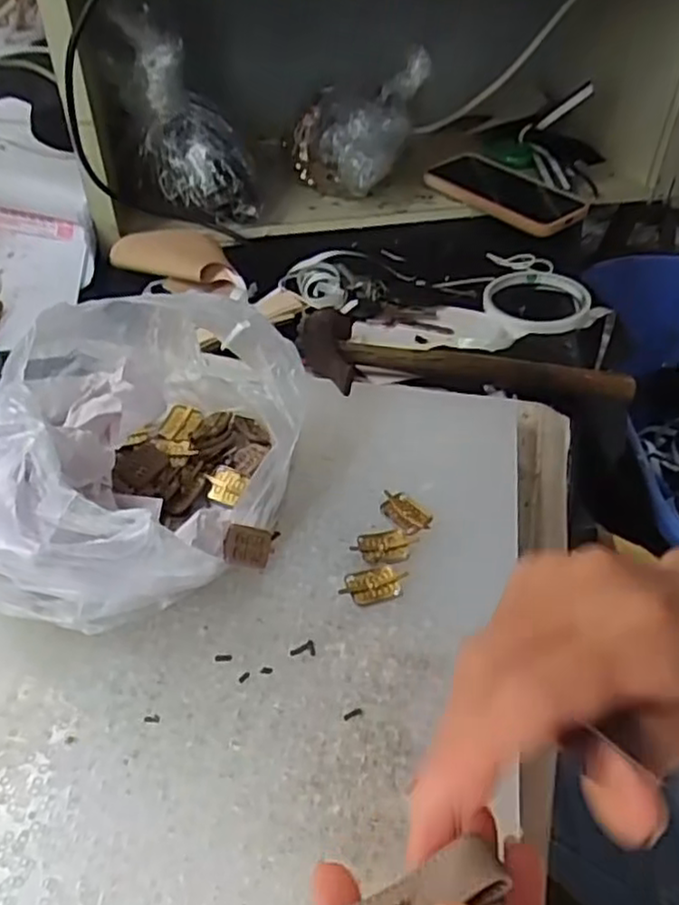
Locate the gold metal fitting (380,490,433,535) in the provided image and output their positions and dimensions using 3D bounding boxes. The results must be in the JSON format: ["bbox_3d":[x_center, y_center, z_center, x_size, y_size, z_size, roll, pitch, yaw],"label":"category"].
[{"bbox_3d":[0.033,0.031,0.363,0.017,0.004,0.030,-30,52,-29],"label":"gold metal fitting"}]

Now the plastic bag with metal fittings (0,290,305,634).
[{"bbox_3d":[-0.090,-0.002,0.333,0.140,0.100,0.151,-1,43,-2],"label":"plastic bag with metal fittings"}]

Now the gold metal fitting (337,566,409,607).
[{"bbox_3d":[0.016,0.061,0.331,0.031,0.004,0.019,-12,45,-13],"label":"gold metal fitting"}]

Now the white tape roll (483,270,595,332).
[{"bbox_3d":[0.159,-0.129,0.591,0.086,0.013,0.088,1,44,-1],"label":"white tape roll"}]

